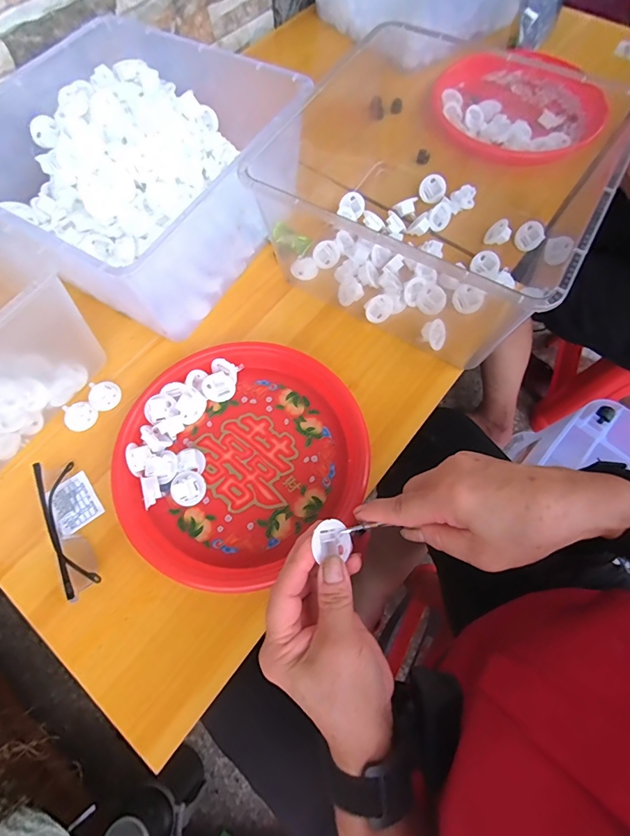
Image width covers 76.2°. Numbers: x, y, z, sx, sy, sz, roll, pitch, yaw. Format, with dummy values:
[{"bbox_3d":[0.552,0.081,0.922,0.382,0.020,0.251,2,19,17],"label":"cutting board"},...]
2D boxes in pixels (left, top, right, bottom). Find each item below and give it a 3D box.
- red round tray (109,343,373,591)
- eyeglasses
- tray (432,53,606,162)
[{"bbox_3d":[-0.073,0.034,0.397,0.233,0.029,0.219,0,69,1],"label":"red round tray"},{"bbox_3d":[-0.231,0.099,0.372,0.027,0.029,0.130,-25,69,-9],"label":"eyeglasses"},{"bbox_3d":[0.294,-0.462,0.583,0.229,0.032,0.227,-40,72,-14],"label":"tray"}]

